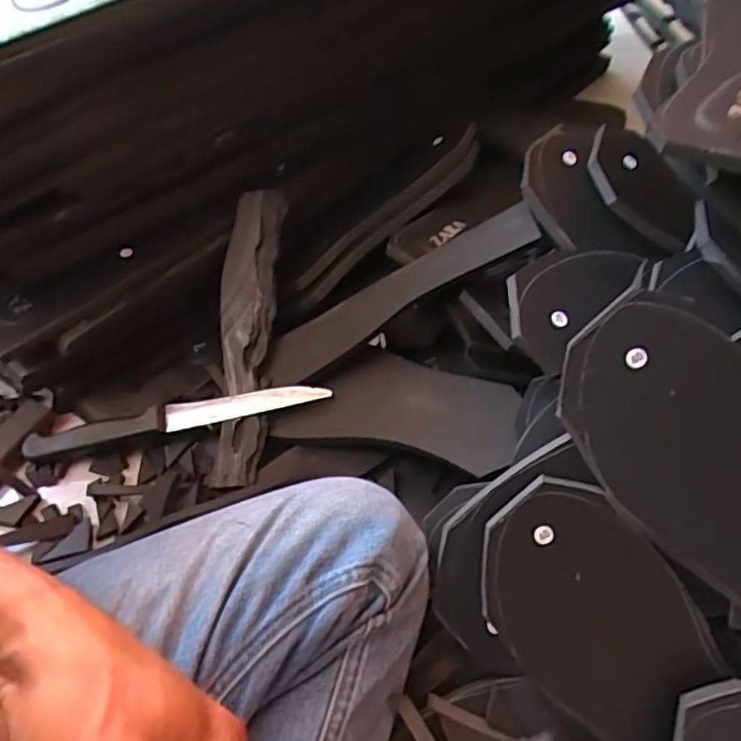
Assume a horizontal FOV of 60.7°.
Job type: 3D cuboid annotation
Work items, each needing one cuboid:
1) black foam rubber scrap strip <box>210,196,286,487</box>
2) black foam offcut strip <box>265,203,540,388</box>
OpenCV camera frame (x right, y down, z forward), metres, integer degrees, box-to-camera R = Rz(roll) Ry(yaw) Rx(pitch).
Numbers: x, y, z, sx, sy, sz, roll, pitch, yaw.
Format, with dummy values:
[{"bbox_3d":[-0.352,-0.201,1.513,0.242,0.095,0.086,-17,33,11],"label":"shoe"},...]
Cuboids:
[{"bbox_3d":[-0.106,-0.031,0.541,0.047,0.029,0.258,2,75,0],"label":"black foam rubber scrap strip"},{"bbox_3d":[0.015,-0.058,0.502,0.241,0.017,0.050,-30,53,15],"label":"black foam offcut strip"}]

